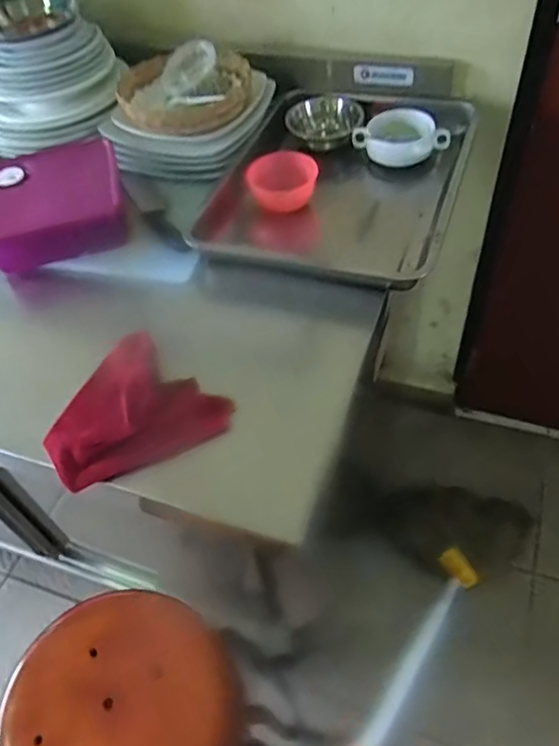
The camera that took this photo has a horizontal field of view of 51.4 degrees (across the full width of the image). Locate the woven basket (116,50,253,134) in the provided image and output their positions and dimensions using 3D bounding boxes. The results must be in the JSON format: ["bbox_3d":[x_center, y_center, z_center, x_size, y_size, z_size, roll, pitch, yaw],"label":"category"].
[{"bbox_3d":[-0.154,-0.455,0.938,0.218,0.049,0.196,-5,51,2],"label":"woven basket"}]

